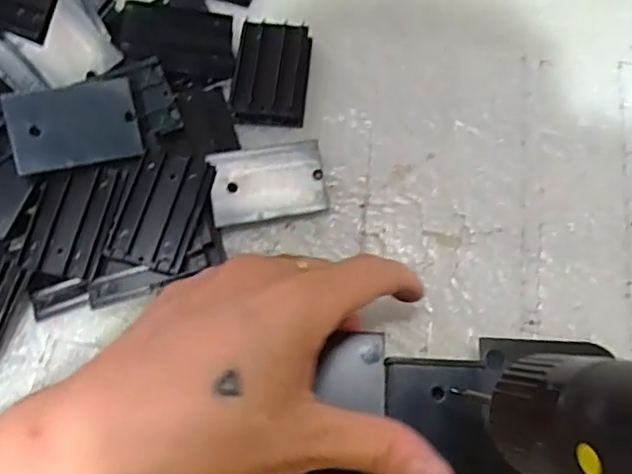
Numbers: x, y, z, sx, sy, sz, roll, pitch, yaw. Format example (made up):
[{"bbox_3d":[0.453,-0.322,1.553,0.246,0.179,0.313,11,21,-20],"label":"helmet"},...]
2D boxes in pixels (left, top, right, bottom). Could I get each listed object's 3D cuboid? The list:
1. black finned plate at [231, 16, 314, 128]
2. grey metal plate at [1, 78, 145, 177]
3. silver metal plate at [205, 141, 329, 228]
[{"bbox_3d":[-0.023,-0.086,0.319,0.036,0.011,0.054,5,71,1],"label":"black finned plate"},{"bbox_3d":[-0.110,-0.051,0.280,0.055,0.006,0.035,-13,96,-18],"label":"grey metal plate"},{"bbox_3d":[-0.023,-0.026,0.296,0.054,0.008,0.036,-8,82,-5],"label":"silver metal plate"}]

